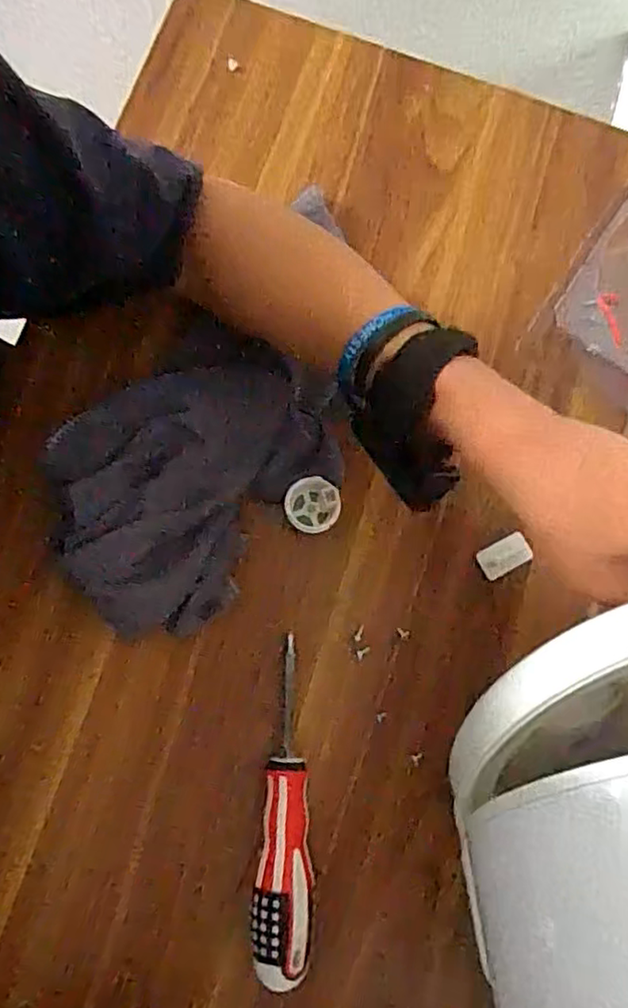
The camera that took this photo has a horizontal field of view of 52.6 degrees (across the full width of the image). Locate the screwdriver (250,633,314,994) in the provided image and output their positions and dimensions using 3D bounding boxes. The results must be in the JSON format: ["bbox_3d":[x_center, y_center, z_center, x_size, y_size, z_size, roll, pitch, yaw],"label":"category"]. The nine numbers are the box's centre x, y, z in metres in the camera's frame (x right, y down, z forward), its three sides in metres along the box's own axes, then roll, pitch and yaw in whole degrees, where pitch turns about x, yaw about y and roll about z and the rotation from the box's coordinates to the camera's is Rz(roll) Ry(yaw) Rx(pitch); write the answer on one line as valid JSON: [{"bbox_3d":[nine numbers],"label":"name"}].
[{"bbox_3d":[-0.014,0.174,0.370,0.032,0.030,0.180,5,79,-5],"label":"screwdriver"}]

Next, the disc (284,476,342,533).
[{"bbox_3d":[-0.001,0.000,0.403,0.035,0.011,0.034,1,79,-5],"label":"disc"}]

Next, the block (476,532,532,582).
[{"bbox_3d":[0.126,0.035,0.423,0.031,0.010,0.021,-27,83,-10],"label":"block"}]

